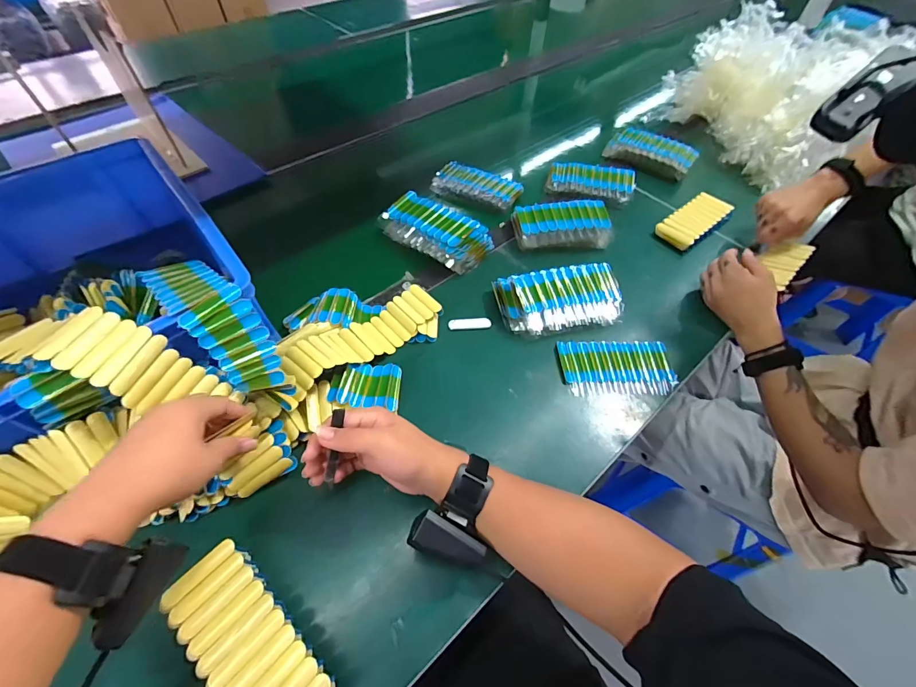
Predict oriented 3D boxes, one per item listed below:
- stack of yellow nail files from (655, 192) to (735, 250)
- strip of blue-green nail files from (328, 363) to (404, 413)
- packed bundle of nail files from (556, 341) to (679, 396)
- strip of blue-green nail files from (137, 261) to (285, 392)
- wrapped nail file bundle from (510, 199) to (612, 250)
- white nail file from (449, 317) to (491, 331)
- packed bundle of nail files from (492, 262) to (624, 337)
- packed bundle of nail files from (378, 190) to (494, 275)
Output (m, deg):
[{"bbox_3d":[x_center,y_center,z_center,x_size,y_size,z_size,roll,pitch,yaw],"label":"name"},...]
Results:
[{"bbox_3d":[0.432,-0.224,0.705,0.158,0.041,0.070,-33,62,-22],"label":"stack of yellow nail files"},{"bbox_3d":[-0.112,0.050,0.483,0.082,0.013,0.060,7,54,0],"label":"strip of blue-green nail files"},{"bbox_3d":[0.216,0.032,0.533,0.152,0.012,0.082,-1,55,-3],"label":"packed bundle of nail files"},{"bbox_3d":[-0.261,-0.032,0.417,0.202,0.066,0.062,43,63,8],"label":"strip of blue-green nail files"},{"bbox_3d":[0.179,-0.201,0.672,0.160,0.045,0.089,-6,55,-5],"label":"wrapped nail file bundle"},{"bbox_3d":[0.018,-0.029,0.568,0.060,0.005,0.018,-4,55,-5],"label":"white nail file"},{"bbox_3d":[0.148,-0.062,0.571,0.179,0.047,0.098,-6,56,-6],"label":"packed bundle of nail files"},{"bbox_3d":[-0.044,-0.184,0.639,0.181,0.052,0.094,31,60,19],"label":"packed bundle of nail files"}]

